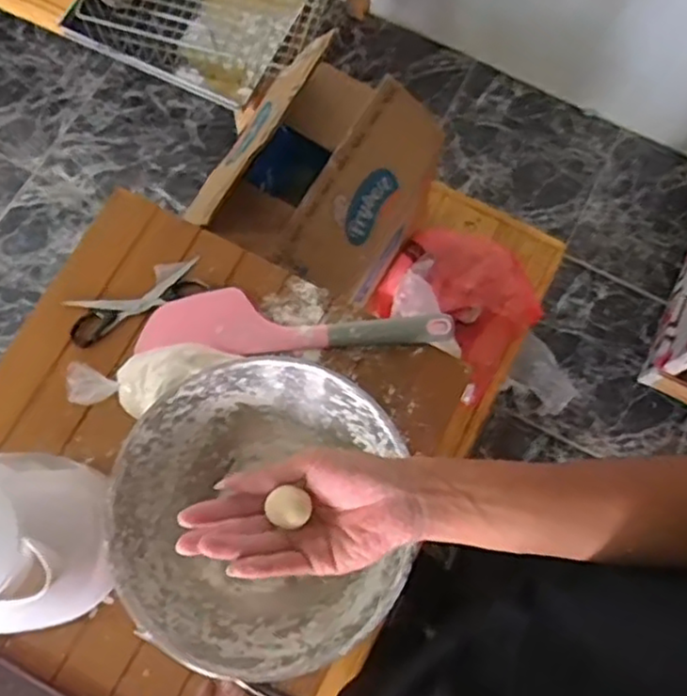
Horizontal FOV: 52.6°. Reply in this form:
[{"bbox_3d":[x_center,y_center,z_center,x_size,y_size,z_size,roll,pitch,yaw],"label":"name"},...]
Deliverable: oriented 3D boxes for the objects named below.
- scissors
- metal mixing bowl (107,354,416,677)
[{"bbox_3d":[-0.217,-0.048,0.730,0.144,0.010,0.052,-19,76,-7],"label":"scissors"},{"bbox_3d":[-0.071,0.148,0.630,0.255,0.103,0.255,1,75,-2],"label":"metal mixing bowl"}]

